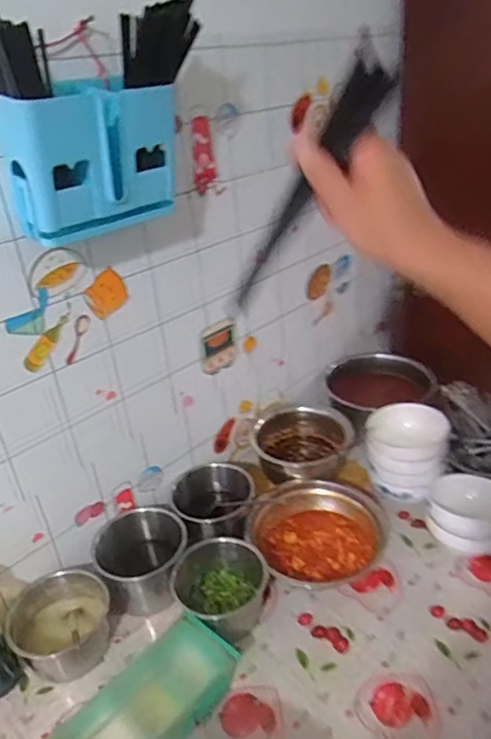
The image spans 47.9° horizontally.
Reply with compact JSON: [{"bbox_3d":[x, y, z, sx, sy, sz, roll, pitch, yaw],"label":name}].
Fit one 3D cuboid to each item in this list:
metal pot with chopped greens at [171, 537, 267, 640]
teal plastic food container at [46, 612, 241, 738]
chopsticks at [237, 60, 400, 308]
[{"bbox_3d":[-0.041,0.352,0.912,0.153,0.104,0.144,-4,29,2],"label":"metal pot with chopped greens"},{"bbox_3d":[-0.140,0.475,0.730,0.323,0.081,0.136,-28,36,-35],"label":"teal plastic food container"},{"bbox_3d":[0.039,-0.126,0.423,0.026,0.218,0.012,46,46,9],"label":"chopsticks"}]

